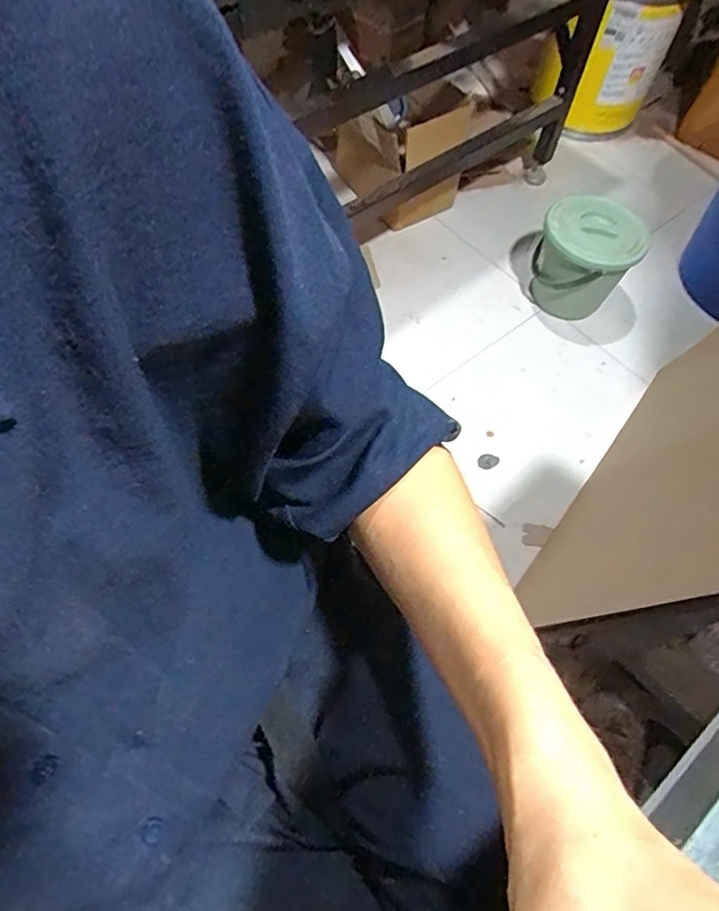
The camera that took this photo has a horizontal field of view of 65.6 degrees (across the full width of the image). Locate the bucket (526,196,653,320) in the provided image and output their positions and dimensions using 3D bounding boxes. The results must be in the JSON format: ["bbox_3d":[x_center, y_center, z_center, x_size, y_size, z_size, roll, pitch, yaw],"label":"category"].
[{"bbox_3d":[0.511,-0.454,1.290,0.213,0.230,0.234,1,61,-2],"label":"bucket"}]

